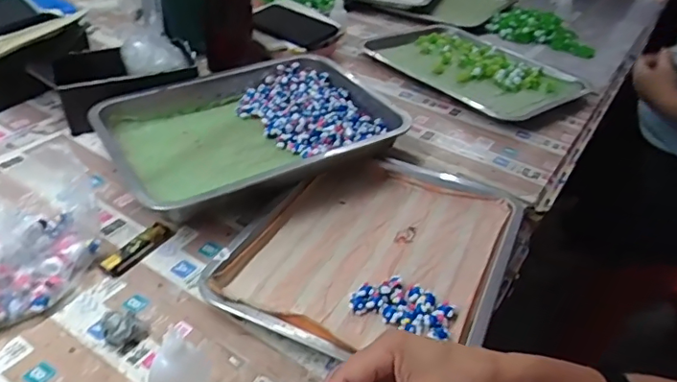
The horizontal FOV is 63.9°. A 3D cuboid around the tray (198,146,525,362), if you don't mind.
[{"bbox_3d":[0.041,0.061,0.583,0.261,0.035,0.297,19,38,16],"label":"tray"}]

